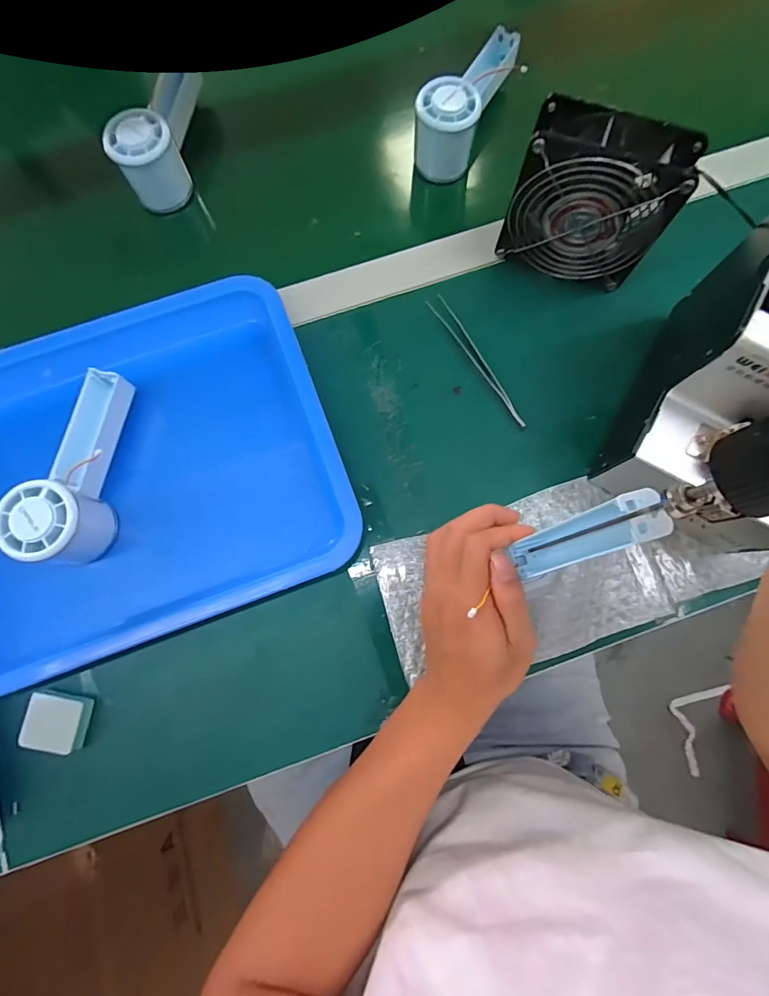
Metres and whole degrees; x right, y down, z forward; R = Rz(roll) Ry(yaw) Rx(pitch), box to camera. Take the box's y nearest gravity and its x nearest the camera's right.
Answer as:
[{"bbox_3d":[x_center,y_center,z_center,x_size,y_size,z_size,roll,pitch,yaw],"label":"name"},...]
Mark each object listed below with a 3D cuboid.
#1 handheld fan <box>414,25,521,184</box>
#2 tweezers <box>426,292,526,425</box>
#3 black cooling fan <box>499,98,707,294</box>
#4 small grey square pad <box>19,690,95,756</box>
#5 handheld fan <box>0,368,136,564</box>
[{"bbox_3d":[0.079,-0.389,0.440,0.056,0.063,0.151,21,78,4],"label":"handheld fan"},{"bbox_3d":[0.084,-0.123,0.400,0.016,0.007,0.141,-33,80,-7],"label":"tweezers"},{"bbox_3d":[0.162,-0.234,0.367,0.117,0.119,0.047,17,80,5],"label":"black cooling fan"},{"bbox_3d":[-0.245,0.167,0.339,0.041,0.014,0.038,8,78,2],"label":"small grey square pad"},{"bbox_3d":[-0.238,-0.026,0.348,0.052,0.050,0.148,4,79,3],"label":"handheld fan"}]

